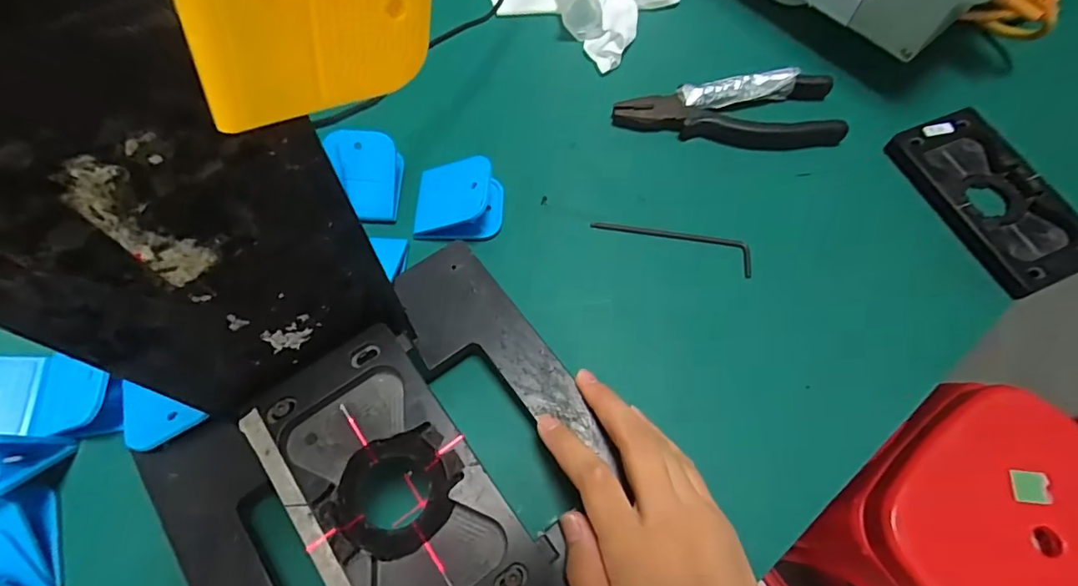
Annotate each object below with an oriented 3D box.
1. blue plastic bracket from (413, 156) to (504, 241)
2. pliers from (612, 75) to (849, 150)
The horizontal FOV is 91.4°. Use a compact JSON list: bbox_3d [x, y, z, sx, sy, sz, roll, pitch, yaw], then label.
[{"bbox_3d":[-0.051,-0.061,0.331,0.054,0.024,0.048,2,67,0],"label":"blue plastic bracket"},{"bbox_3d":[0.135,-0.122,0.377,0.157,0.022,0.055,-6,67,-3],"label":"pliers"}]

